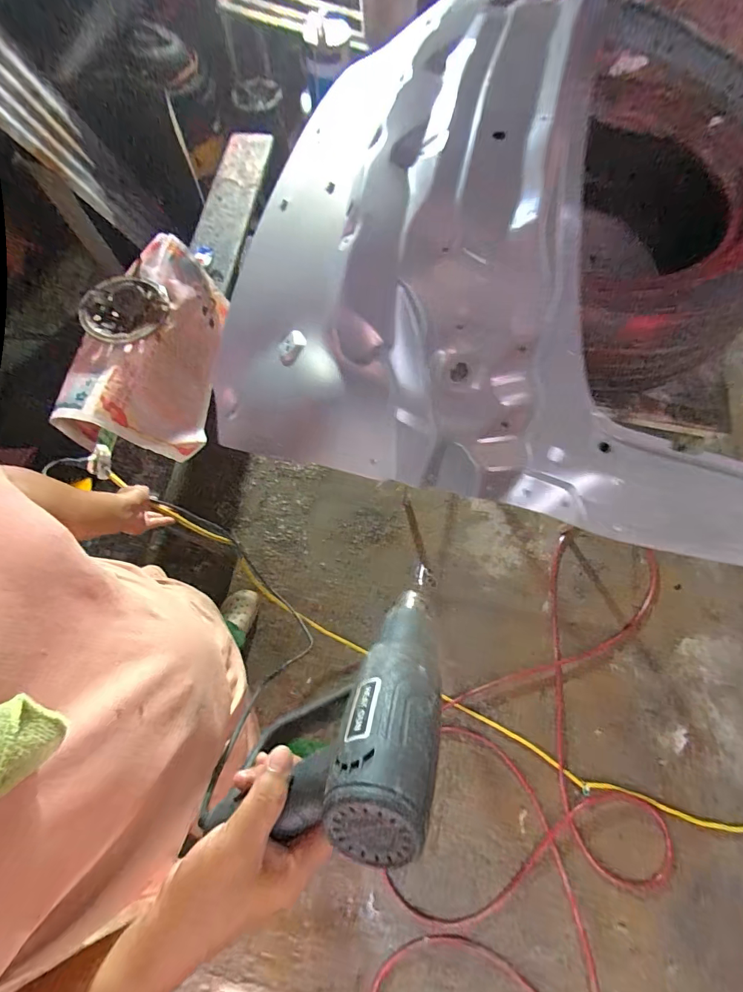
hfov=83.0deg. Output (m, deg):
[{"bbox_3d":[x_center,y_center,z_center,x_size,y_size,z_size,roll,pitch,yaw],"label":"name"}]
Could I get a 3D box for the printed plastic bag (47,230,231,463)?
[{"bbox_3d":[-0.584,-0.391,1.143,0.256,0.244,0.568,7,69,3],"label":"printed plastic bag"}]

